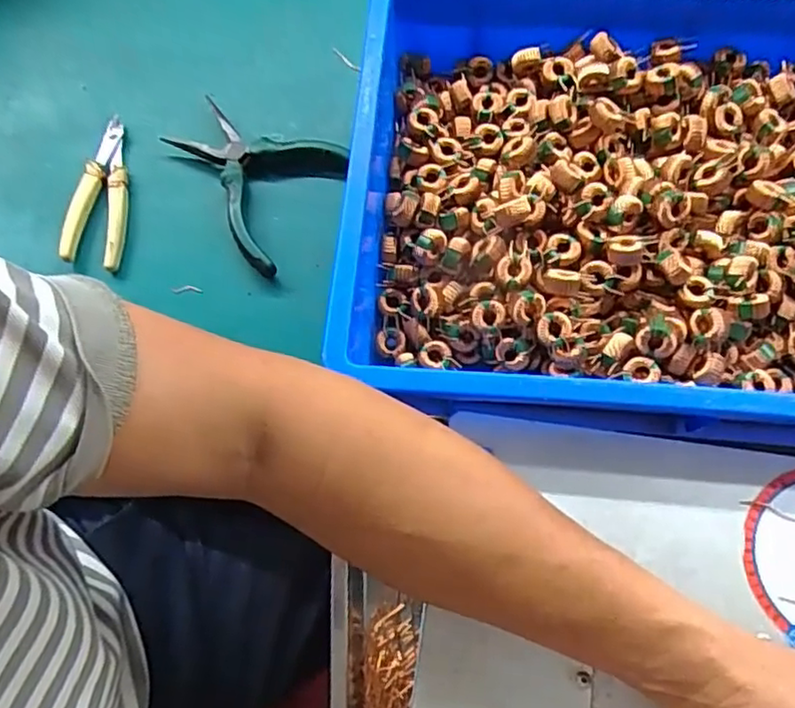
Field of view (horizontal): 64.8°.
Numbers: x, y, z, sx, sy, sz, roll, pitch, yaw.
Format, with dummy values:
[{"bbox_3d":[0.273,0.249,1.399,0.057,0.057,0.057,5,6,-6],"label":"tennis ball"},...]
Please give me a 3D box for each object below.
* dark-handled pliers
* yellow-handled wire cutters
[{"bbox_3d":[-0.114,-0.131,0.461,0.127,0.015,0.109,30,76,11],"label":"dark-handled pliers"},{"bbox_3d":[-0.222,-0.119,0.465,0.046,0.009,0.119,0,73,2],"label":"yellow-handled wire cutters"}]

